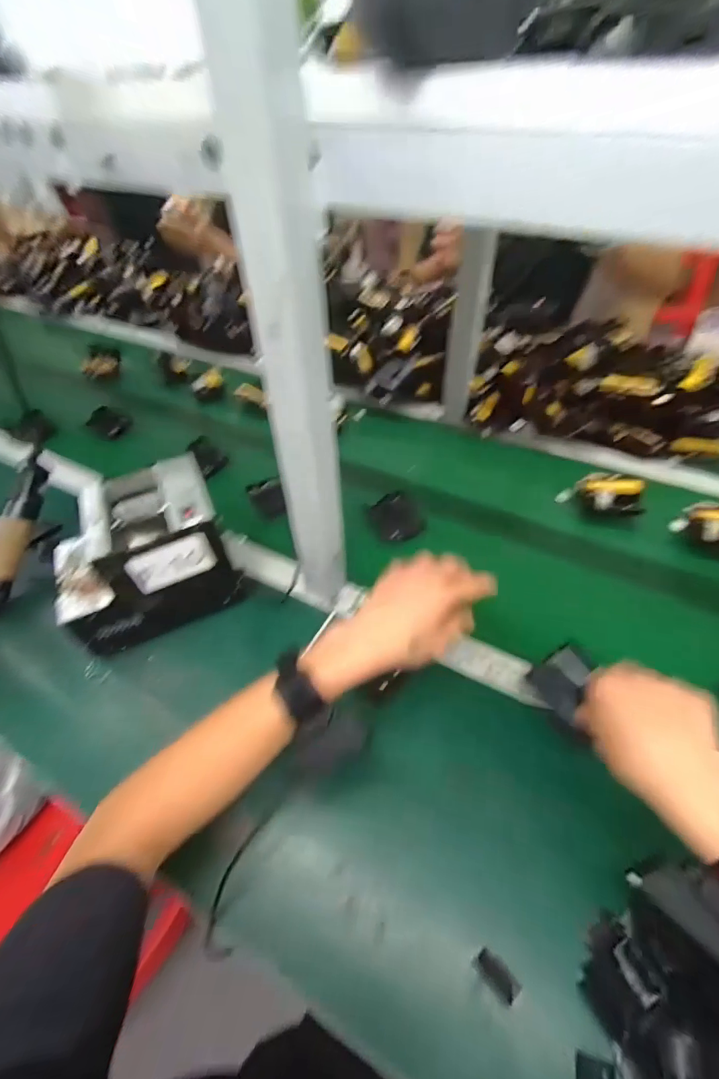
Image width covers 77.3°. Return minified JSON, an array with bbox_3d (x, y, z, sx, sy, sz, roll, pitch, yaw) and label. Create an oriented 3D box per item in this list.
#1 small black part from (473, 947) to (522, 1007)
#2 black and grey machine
[{"bbox_3d":[0.103,0.326,0.336,0.033,0.011,0.016,34,59,28],"label":"small black part"},{"bbox_3d":[-0.251,0.017,0.525,0.185,0.142,0.131,-24,52,-16],"label":"black and grey machine"}]

